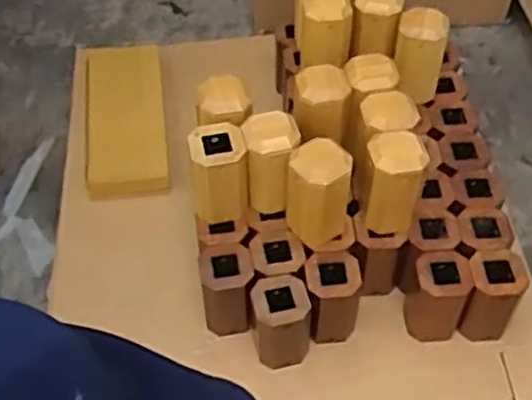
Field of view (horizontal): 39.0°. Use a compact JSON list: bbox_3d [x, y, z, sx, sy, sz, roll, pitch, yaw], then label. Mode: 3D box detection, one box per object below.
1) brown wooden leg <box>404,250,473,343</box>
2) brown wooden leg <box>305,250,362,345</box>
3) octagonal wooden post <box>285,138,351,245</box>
[{"bbox_3d":[0.327,0.188,1.448,0.117,0.169,0.113,17,52,14],"label":"brown wooden leg"},{"bbox_3d":[0.128,0.194,1.453,0.109,0.182,0.104,5,50,4],"label":"brown wooden leg"},{"bbox_3d":[0.096,-0.013,1.383,0.115,0.192,0.098,1,50,1],"label":"octagonal wooden post"}]

